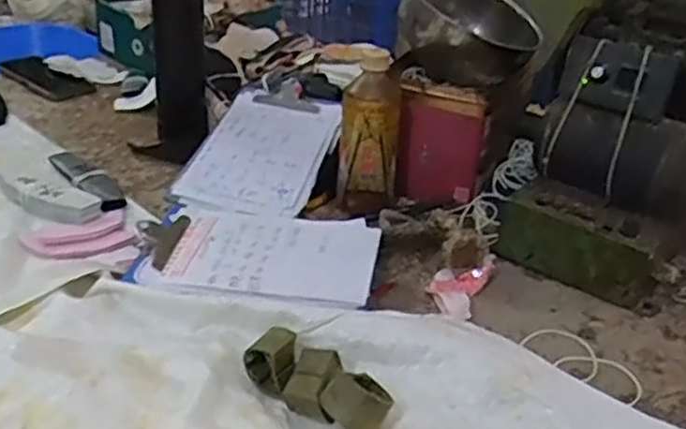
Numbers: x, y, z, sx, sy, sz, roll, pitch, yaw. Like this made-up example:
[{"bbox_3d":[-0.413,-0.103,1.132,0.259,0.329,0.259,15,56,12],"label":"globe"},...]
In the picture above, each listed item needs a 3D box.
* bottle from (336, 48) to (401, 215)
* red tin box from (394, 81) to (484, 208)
[{"bbox_3d":[0.031,-0.097,0.813,0.065,0.153,0.057,5,28,2],"label":"bottle"},{"bbox_3d":[0.108,-0.077,0.842,0.099,0.143,0.025,18,31,24],"label":"red tin box"}]

